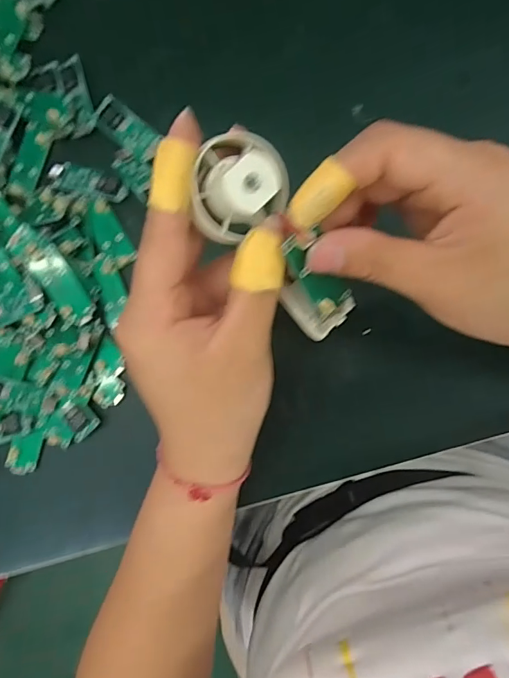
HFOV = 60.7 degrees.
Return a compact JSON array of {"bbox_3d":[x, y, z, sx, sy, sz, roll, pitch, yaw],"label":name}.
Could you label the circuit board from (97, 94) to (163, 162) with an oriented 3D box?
[{"bbox_3d":[-0.082,-0.136,0.281,0.043,0.004,0.022,39,93,3],"label":"circuit board"}]

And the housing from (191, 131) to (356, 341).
[{"bbox_3d":[0.008,-0.035,0.174,0.036,0.016,0.091,-31,124,4],"label":"housing"}]

